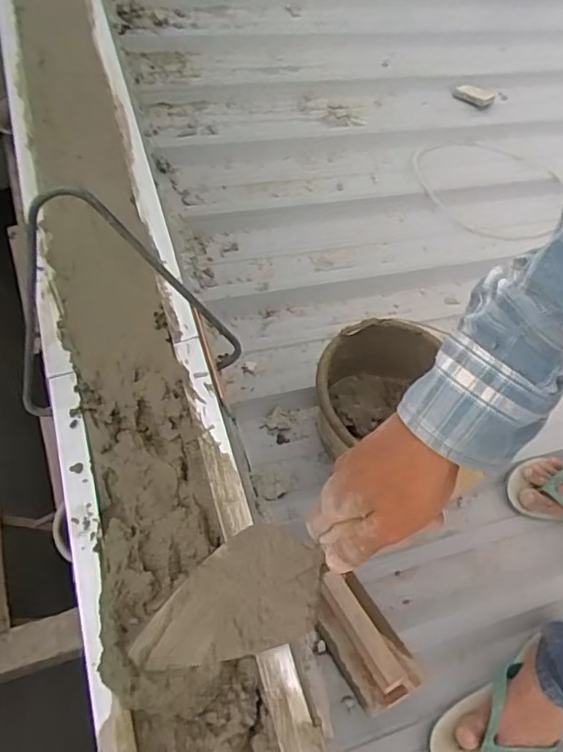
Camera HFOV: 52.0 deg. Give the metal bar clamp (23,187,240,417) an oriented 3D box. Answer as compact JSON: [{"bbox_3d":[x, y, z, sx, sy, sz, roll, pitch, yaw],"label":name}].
[{"bbox_3d":[-0.159,-0.066,0.522,0.214,0.215,0.016,-14,43,-5],"label":"metal bar clamp"}]

